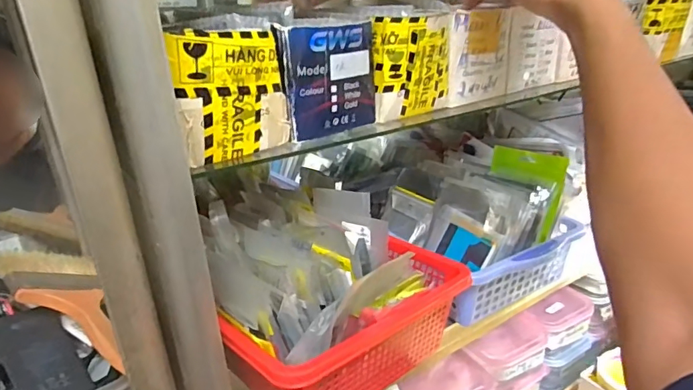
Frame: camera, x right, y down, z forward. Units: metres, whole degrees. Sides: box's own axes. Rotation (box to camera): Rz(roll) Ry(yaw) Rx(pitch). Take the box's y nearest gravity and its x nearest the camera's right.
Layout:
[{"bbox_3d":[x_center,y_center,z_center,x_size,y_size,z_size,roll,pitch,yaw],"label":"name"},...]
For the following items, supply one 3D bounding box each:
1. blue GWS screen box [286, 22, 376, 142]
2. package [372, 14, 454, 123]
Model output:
[{"bbox_3d":[-0.010,-0.099,0.411,0.090,0.090,0.015,-21,28,-38],"label":"blue GWS screen box"},{"bbox_3d":[0.069,-0.125,0.460,0.095,0.091,0.022,-16,33,-29],"label":"package"}]

